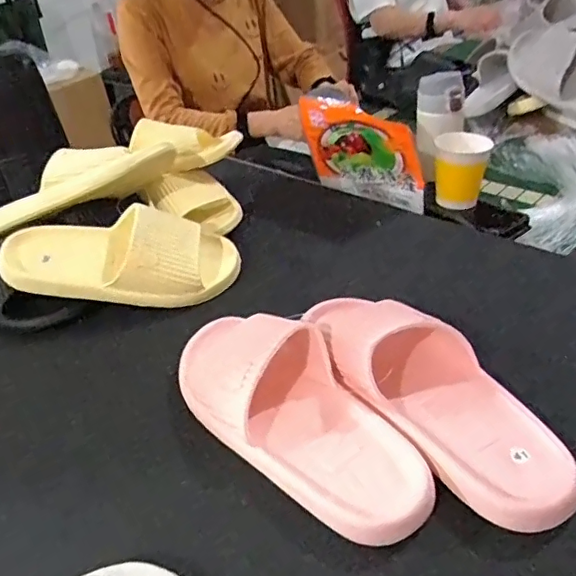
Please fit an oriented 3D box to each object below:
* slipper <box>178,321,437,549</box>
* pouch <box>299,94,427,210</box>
[{"bbox_3d":[0.000,0.084,0.430,0.098,0.060,0.244,-31,43,-29],"label":"slipper"},{"bbox_3d":[0.099,-0.179,0.745,0.059,0.148,0.180,-33,43,-30],"label":"pouch"}]

